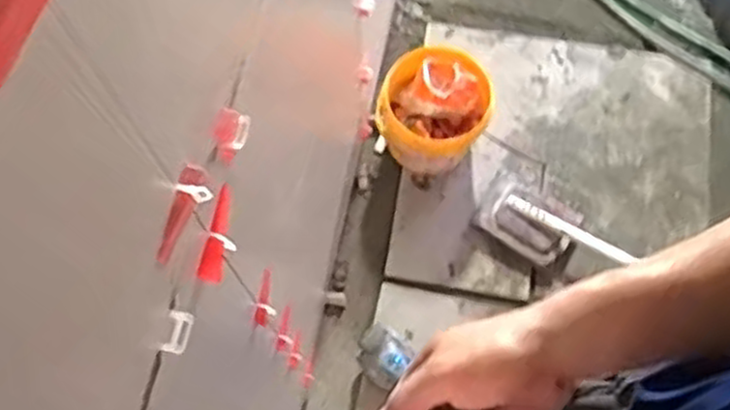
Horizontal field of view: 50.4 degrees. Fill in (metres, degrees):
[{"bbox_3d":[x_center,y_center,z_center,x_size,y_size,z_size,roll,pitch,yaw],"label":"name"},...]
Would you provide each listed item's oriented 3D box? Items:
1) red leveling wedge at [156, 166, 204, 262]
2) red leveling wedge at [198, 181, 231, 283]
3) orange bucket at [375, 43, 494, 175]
[{"bbox_3d":[-0.133,0.006,0.555,0.015,0.017,0.071,19,72,7],"label":"red leveling wedge"},{"bbox_3d":[-0.127,0.023,0.678,0.018,0.021,0.088,9,71,3],"label":"red leveling wedge"},{"bbox_3d":[0.159,-0.225,1.828,0.237,0.227,0.223,0,71,0],"label":"orange bucket"}]

